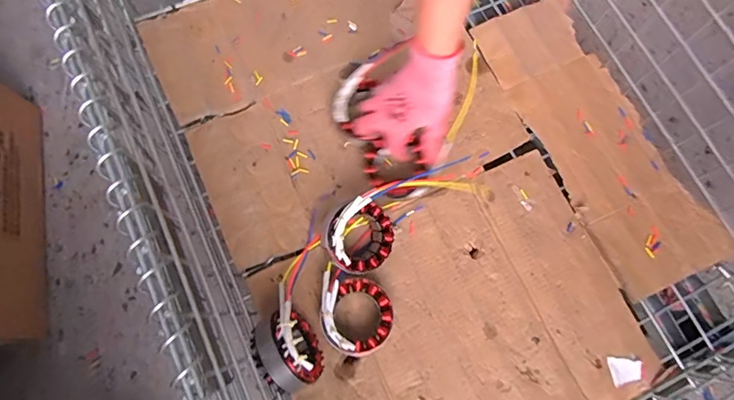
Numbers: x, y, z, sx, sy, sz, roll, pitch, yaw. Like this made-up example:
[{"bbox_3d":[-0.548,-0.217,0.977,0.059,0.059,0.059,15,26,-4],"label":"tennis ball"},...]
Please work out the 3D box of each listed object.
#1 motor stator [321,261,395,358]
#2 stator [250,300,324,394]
[{"bbox_3d":[-0.018,0.137,0.552,0.096,0.046,0.088,22,76,4],"label":"motor stator"},{"bbox_3d":[-0.084,0.161,0.508,0.048,0.087,0.087,-27,86,9],"label":"stator"}]

